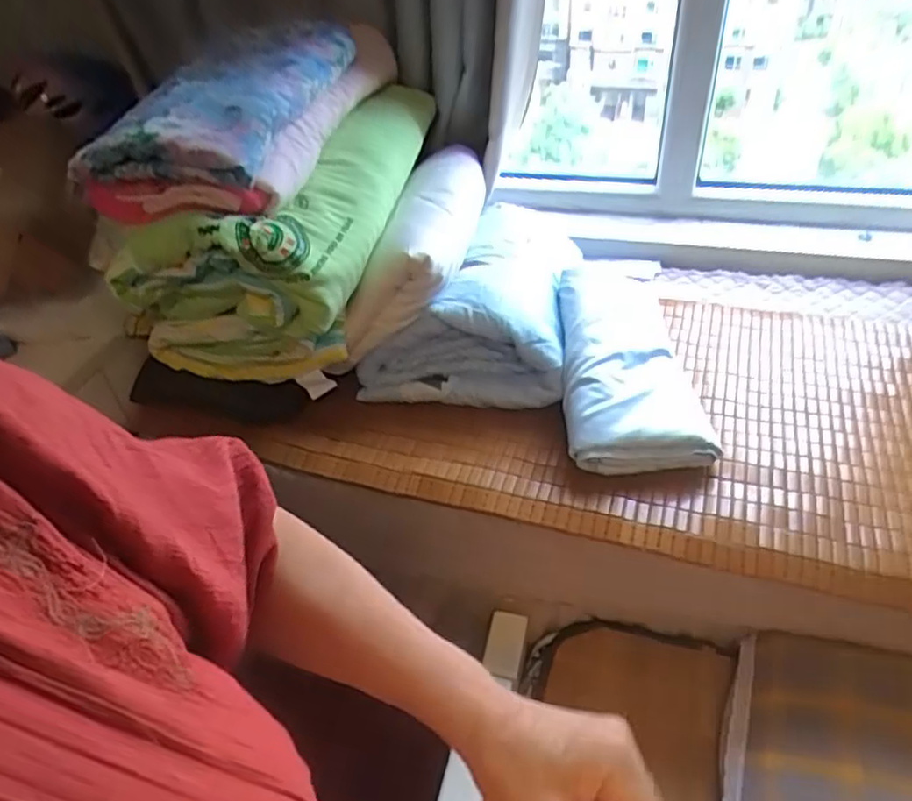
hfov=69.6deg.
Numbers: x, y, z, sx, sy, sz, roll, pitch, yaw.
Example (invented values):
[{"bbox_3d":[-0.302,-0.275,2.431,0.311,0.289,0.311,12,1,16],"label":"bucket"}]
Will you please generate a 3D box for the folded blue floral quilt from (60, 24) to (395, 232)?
[{"bbox_3d":[-0.298,-0.437,0.970,0.265,0.127,0.543,6,42,14],"label":"folded blue floral quilt"}]

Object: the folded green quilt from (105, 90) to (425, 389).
[{"bbox_3d":[-0.246,-0.288,1.066,0.337,0.256,0.578,5,42,12],"label":"folded green quilt"}]

